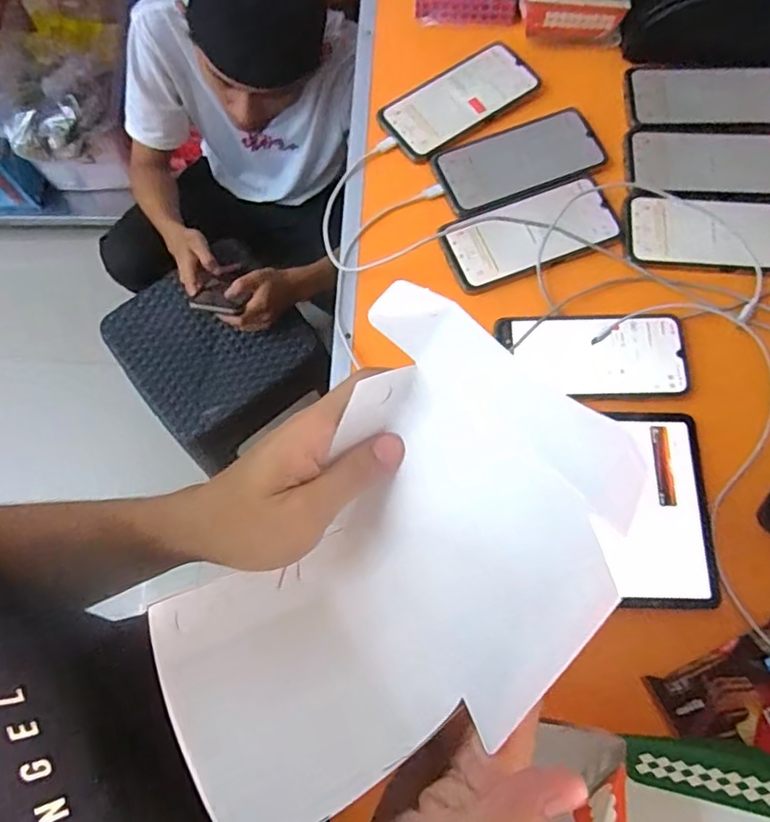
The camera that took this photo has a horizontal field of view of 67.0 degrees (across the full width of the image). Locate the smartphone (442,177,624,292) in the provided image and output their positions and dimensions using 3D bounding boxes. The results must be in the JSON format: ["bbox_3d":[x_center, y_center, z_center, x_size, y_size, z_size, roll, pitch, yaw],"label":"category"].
[{"bbox_3d":[0.140,-0.175,0.560,0.167,0.015,0.078,-20,73,-5],"label":"smartphone"}]

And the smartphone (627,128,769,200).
[{"bbox_3d":[0.332,-0.252,0.587,0.164,0.008,0.082,4,73,2],"label":"smartphone"}]

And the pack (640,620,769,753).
[{"bbox_3d":[0.277,0.223,0.437,0.124,0.024,0.089,-25,74,-7],"label":"pack"}]

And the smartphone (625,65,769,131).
[{"bbox_3d":[0.342,-0.331,0.611,0.165,0.009,0.083,3,73,2],"label":"smartphone"}]

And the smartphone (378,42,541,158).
[{"bbox_3d":[0.081,-0.331,0.618,0.162,0.008,0.080,-33,75,-9],"label":"smartphone"}]

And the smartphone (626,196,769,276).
[{"bbox_3d":[0.320,-0.171,0.564,0.163,0.011,0.083,4,73,2],"label":"smartphone"}]

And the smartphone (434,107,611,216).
[{"bbox_3d":[0.137,-0.255,0.597,0.162,0.015,0.084,-20,73,-5],"label":"smartphone"}]

